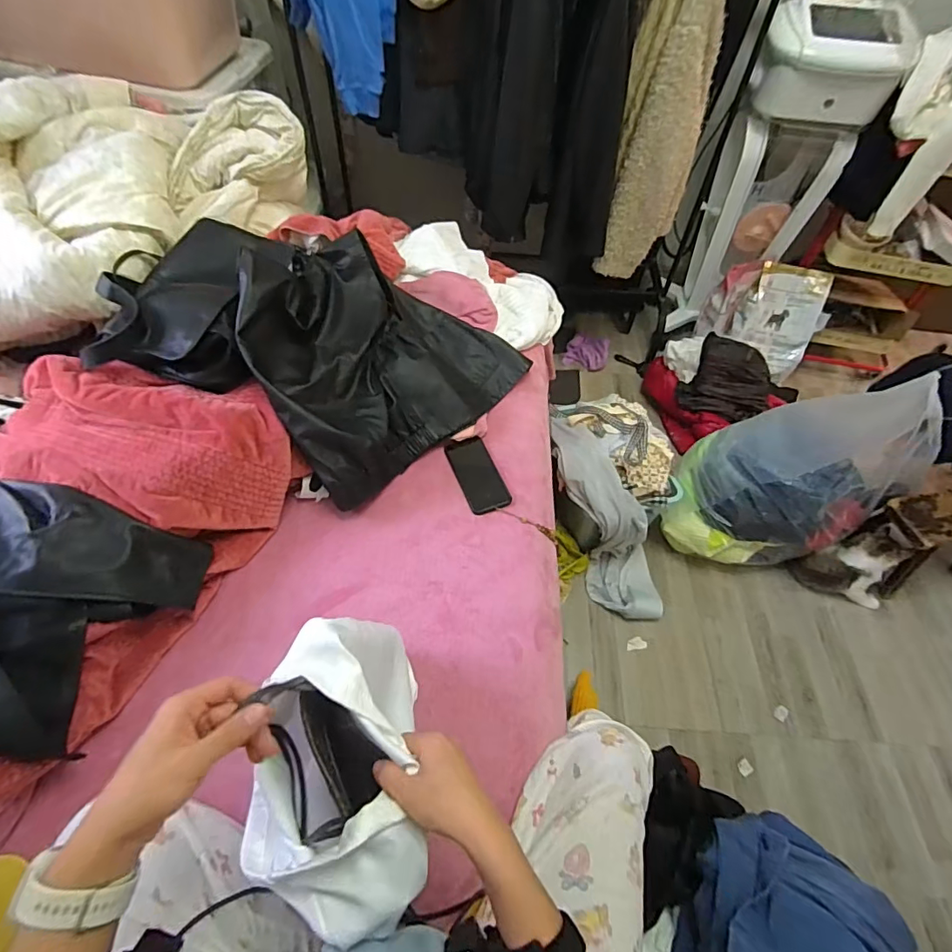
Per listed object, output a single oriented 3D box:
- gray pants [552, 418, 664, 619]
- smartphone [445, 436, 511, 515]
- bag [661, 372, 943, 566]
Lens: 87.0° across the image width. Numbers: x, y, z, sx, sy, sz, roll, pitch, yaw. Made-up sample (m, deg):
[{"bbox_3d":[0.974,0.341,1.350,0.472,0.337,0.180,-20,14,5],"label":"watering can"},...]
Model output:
[{"bbox_3d":[0.330,0.107,1.261,0.178,0.524,0.159,-26,16,-21],"label":"gray pants"},{"bbox_3d":[0.003,-0.002,0.949,0.077,0.011,0.158,-21,64,-11],"label":"smartphone"},{"bbox_3d":[0.750,-0.029,1.204,0.436,0.502,0.314,13,54,6],"label":"bag"}]

